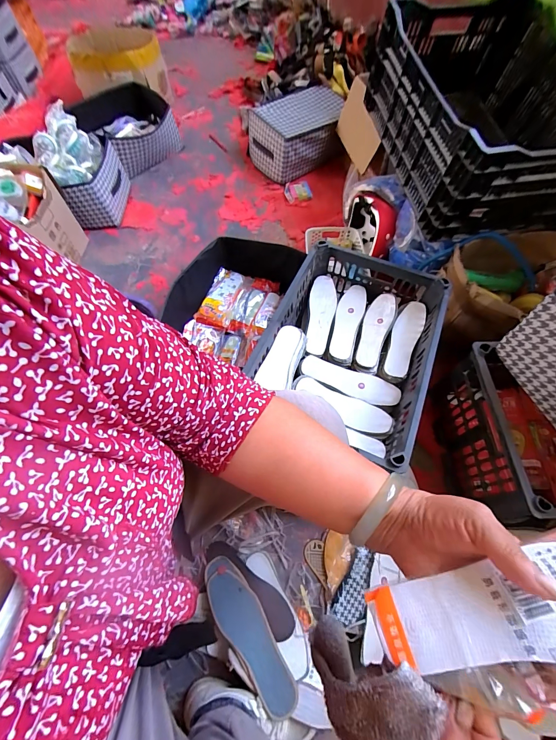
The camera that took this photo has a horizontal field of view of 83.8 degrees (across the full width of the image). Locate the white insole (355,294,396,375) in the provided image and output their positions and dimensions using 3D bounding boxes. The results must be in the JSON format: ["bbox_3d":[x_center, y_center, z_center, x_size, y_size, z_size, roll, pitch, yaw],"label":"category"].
[{"bbox_3d":[0.241,-0.099,0.775,0.065,0.029,0.223,21,67,10],"label":"white insole"}]

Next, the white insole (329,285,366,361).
[{"bbox_3d":[0.179,-0.126,0.801,0.067,0.016,0.224,17,66,9],"label":"white insole"}]

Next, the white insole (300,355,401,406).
[{"bbox_3d":[0.166,0.028,0.728,0.230,0.014,0.069,18,66,9],"label":"white insole"}]

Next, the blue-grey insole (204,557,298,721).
[{"bbox_3d":[-0.060,0.509,0.612,0.084,0.010,0.273,-30,56,-30],"label":"blue-grey insole"}]

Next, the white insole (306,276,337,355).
[{"bbox_3d":[0.115,-0.145,0.812,0.069,0.019,0.231,6,65,4],"label":"white insole"}]

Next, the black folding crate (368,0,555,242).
[{"bbox_3d":[0.524,-0.654,0.795,0.446,0.256,0.571,-10,65,-4],"label":"black folding crate"}]

